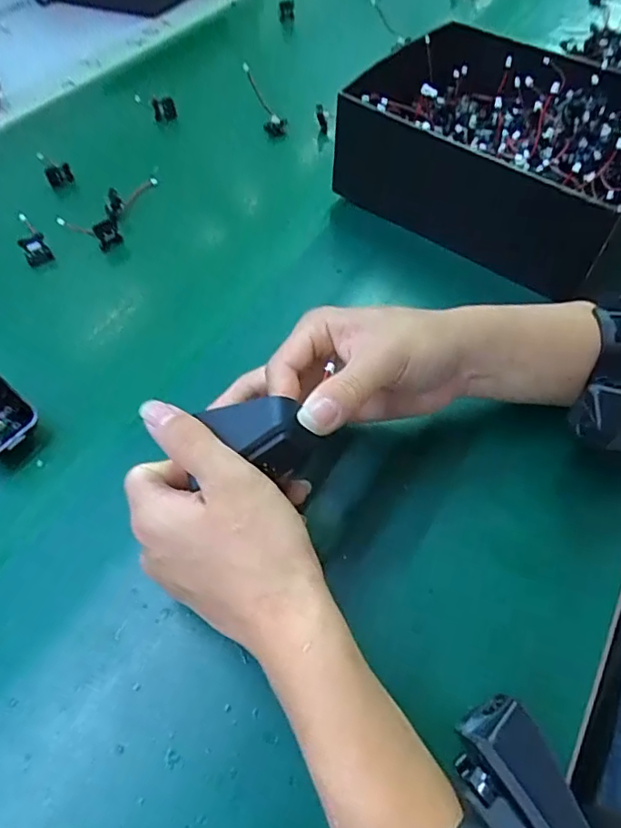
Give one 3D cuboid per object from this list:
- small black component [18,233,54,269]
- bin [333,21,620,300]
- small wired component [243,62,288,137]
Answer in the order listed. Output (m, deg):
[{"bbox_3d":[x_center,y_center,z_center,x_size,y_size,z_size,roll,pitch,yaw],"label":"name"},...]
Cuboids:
[{"bbox_3d":[-0.234,-0.140,0.459,0.021,0.020,0.016,-30,59,-19],"label":"small black component"},{"bbox_3d":[0.158,-0.223,0.456,0.245,0.095,0.189,34,61,22],"label":"bin"},{"bbox_3d":[-0.051,-0.332,0.572,0.015,0.076,0.028,-45,27,-28],"label":"small wired component"}]

